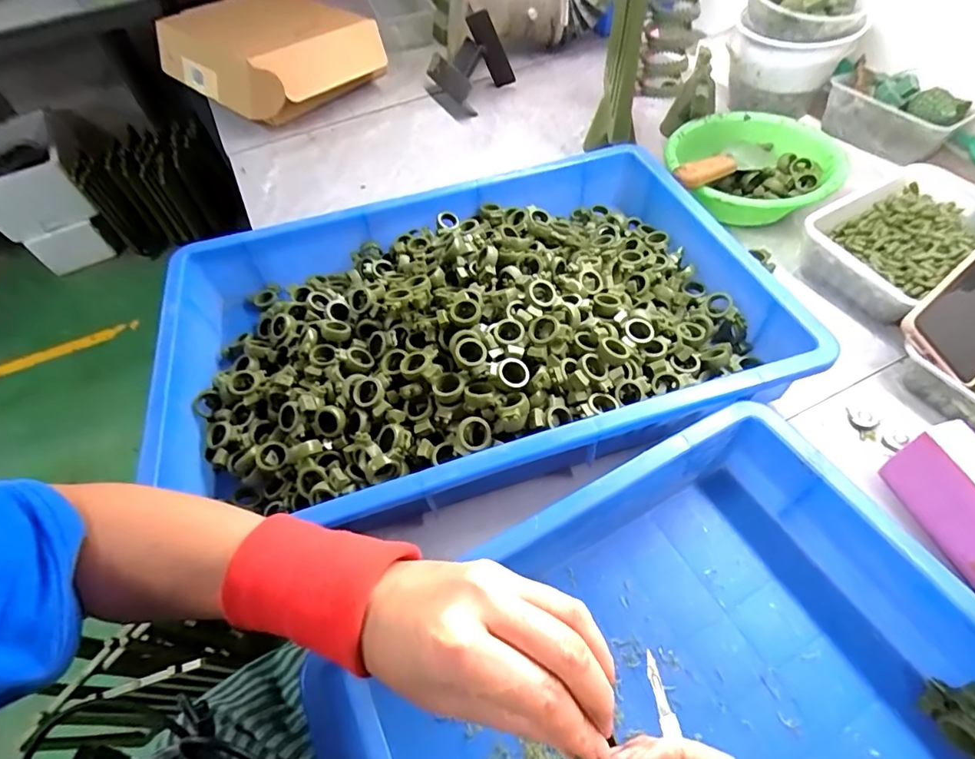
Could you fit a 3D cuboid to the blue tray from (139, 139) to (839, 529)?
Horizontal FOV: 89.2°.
[{"bbox_3d":[-0.035,-0.059,0.496,0.561,0.098,0.368,-16,55,-6],"label":"blue tray"}]

